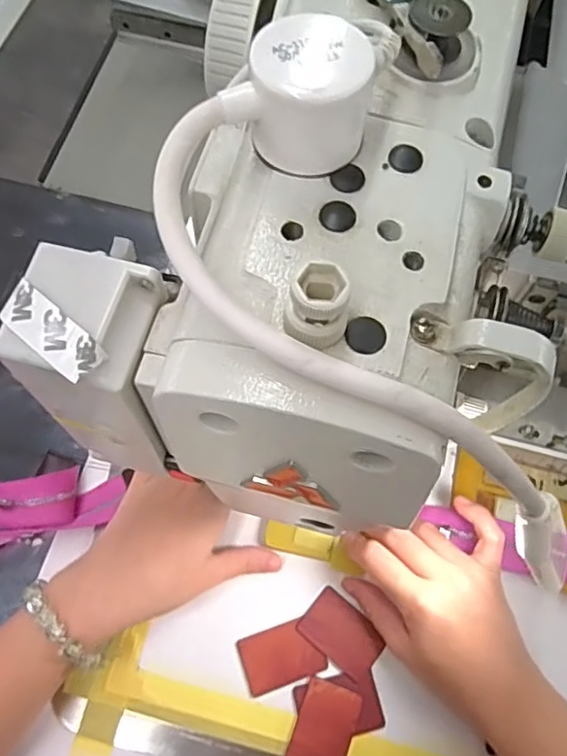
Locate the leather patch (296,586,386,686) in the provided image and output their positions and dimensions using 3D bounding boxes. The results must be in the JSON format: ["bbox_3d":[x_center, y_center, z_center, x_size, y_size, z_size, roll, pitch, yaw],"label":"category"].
[{"bbox_3d":[0.039,0.166,0.389,0.052,0.004,0.033,38,70,13],"label":"leather patch"}]

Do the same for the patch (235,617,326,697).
[{"bbox_3d":[-0.001,0.178,0.384,0.050,0.004,0.034,-17,69,-10],"label":"patch"}]

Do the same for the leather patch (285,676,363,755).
[{"bbox_3d":[0.025,0.216,0.367,0.035,0.004,0.053,19,67,6],"label":"leather patch"}]

